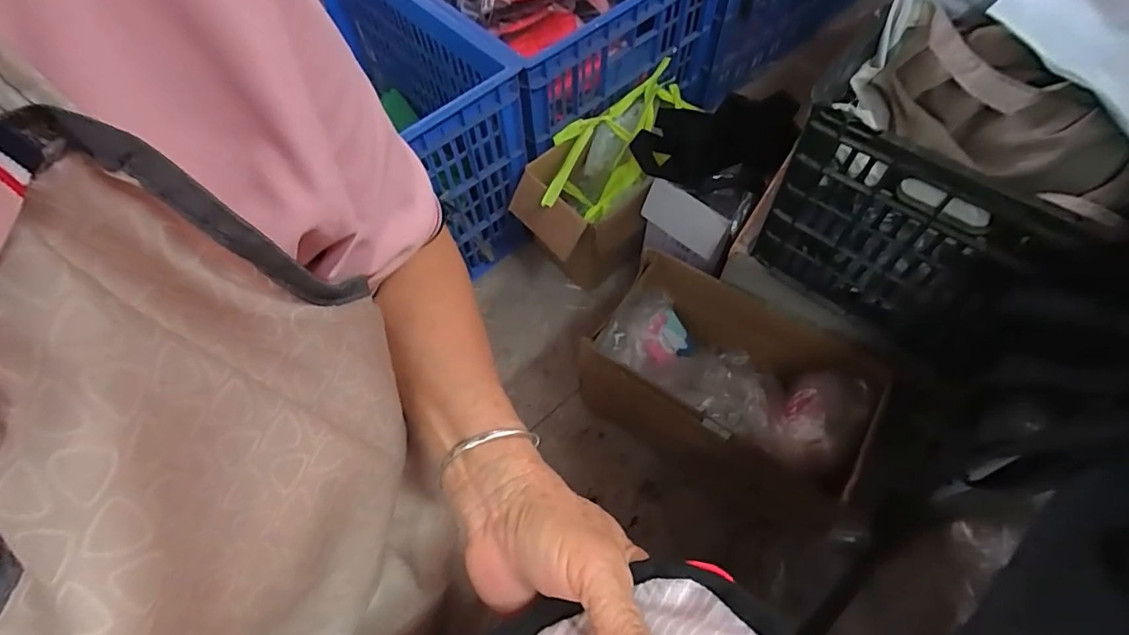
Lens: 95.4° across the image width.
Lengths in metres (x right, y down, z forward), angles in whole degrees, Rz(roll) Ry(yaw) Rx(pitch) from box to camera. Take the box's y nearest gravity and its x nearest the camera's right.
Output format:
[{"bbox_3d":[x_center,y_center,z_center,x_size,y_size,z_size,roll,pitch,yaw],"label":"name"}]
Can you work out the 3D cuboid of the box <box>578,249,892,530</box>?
[{"bbox_3d":[0.274,0.109,0.911,0.447,0.195,0.241,29,66,17],"label":"box"}]

